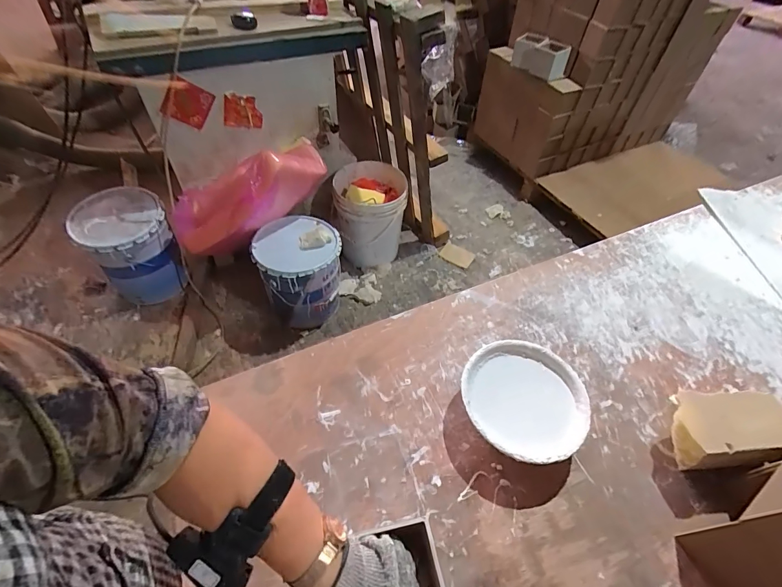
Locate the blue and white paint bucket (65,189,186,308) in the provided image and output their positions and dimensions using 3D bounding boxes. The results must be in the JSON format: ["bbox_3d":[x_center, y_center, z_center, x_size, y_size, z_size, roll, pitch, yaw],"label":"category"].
[{"bbox_3d":[-0.984,-0.172,1.466,0.277,0.351,0.300,2,50,-2],"label":"blue and white paint bucket"}]

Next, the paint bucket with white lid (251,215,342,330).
[{"bbox_3d":[-0.336,-0.077,1.443,0.294,0.335,0.308,-3,50,-6],"label":"paint bucket with white lid"}]

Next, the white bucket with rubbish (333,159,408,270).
[{"bbox_3d":[-0.091,-0.315,1.625,0.285,0.377,0.282,2,50,-2],"label":"white bucket with rubbish"}]

